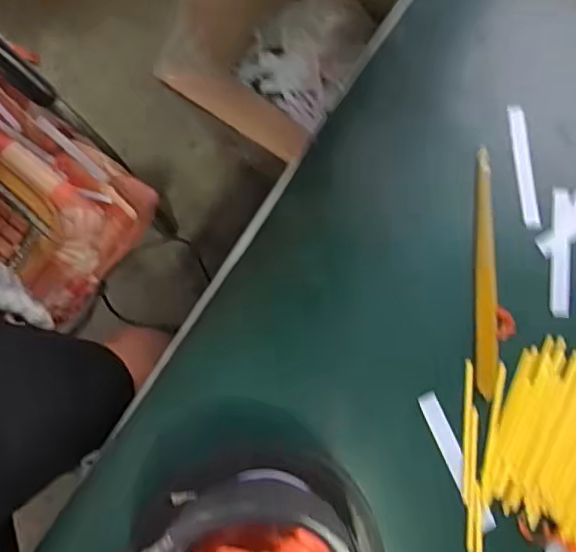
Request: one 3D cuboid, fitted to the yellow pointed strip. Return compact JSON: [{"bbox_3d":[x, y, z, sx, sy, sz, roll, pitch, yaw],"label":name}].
[{"bbox_3d":[0.170,-0.004,0.495,0.018,0.004,0.210,0,81,9],"label":"yellow pointed strip"}]

